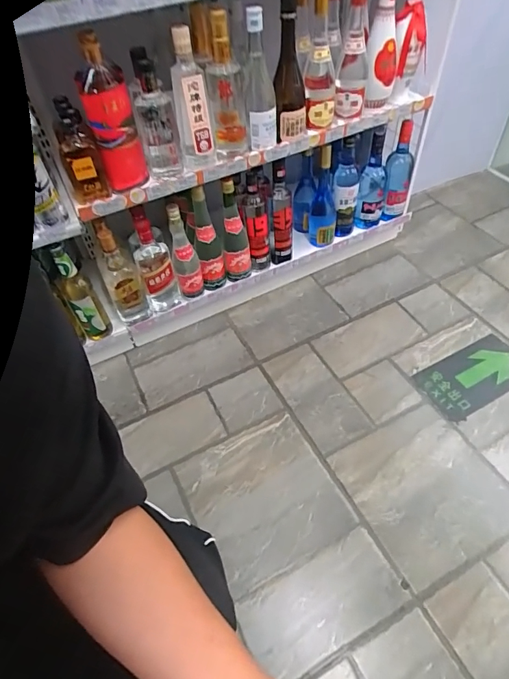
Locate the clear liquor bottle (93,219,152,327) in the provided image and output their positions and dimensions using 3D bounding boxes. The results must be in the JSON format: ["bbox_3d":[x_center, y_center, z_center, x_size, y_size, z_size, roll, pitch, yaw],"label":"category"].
[{"bbox_3d":[-0.318,-0.151,0.983,0.080,0.255,0.095,-22,53,-15],"label":"clear liquor bottle"}]

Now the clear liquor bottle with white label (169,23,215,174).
[{"bbox_3d":[-0.125,-0.467,0.814,0.064,0.243,0.064,-9,50,-4],"label":"clear liquor bottle with white label"}]

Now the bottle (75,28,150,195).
[{"bbox_3d":[-0.264,-0.406,0.771,0.084,0.259,0.075,-18,52,-12],"label":"bottle"}]

